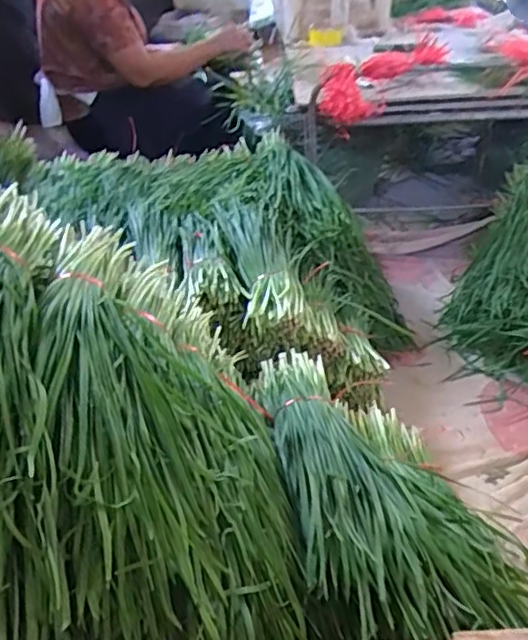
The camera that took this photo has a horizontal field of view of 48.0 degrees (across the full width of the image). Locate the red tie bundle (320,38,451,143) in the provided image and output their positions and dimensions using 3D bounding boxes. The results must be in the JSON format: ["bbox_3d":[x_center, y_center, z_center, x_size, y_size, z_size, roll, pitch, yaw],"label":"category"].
[{"bbox_3d":[0.278,-0.558,1.409,0.295,0.158,0.122,-26,34,6],"label":"red tie bundle"}]

